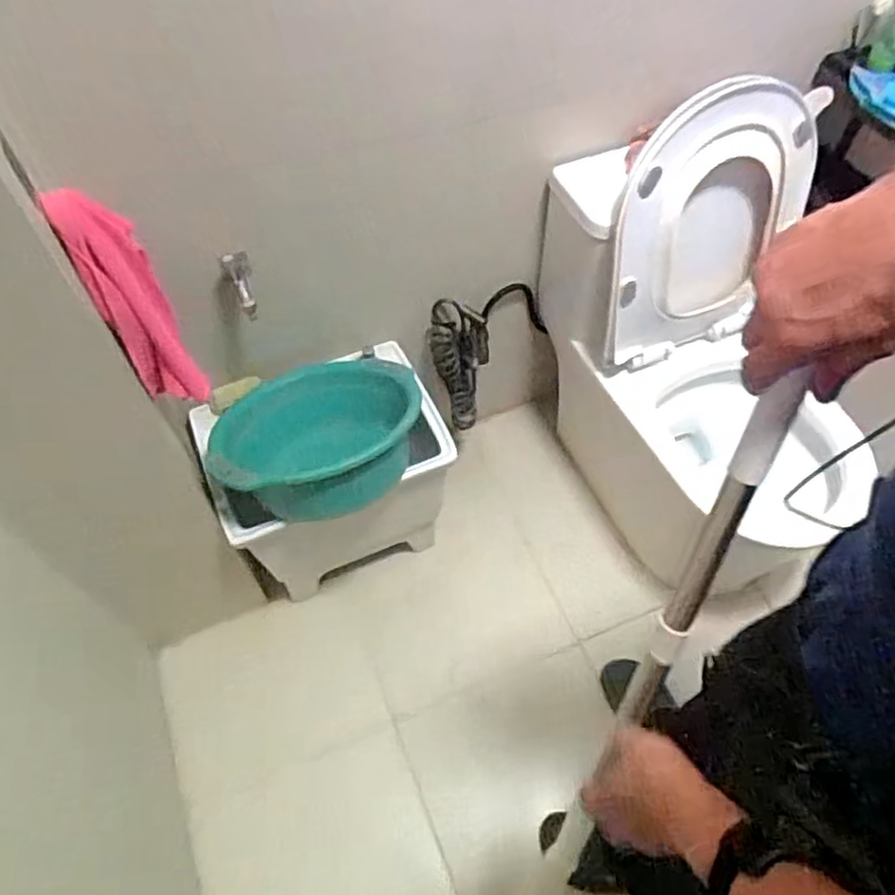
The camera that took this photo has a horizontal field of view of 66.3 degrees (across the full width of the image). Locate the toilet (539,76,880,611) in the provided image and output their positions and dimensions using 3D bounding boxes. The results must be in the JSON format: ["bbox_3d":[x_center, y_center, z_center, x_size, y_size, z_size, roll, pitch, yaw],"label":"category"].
[{"bbox_3d":[0.478,-0.150,1.228,0.359,0.814,0.639,-28,60,-17],"label":"toilet"}]

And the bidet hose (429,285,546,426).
[{"bbox_3d":[0.082,-0.195,1.437,0.247,0.320,0.084,-31,61,-19],"label":"bidet hose"}]

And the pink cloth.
[{"bbox_3d":[-0.381,-0.172,0.840,0.080,0.309,0.051,-33,61,-19],"label":"pink cloth"}]

